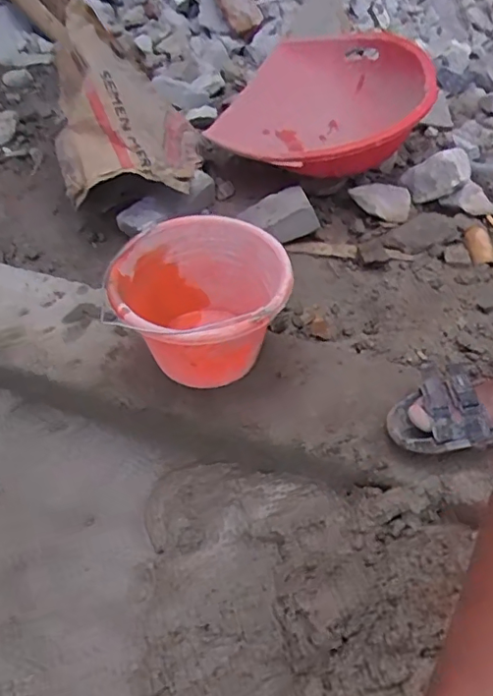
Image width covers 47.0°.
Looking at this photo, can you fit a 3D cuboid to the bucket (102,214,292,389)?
[{"bbox_3d":[-0.065,-0.062,0.826,0.230,0.179,0.230,0,49,0],"label":"bucket"}]

